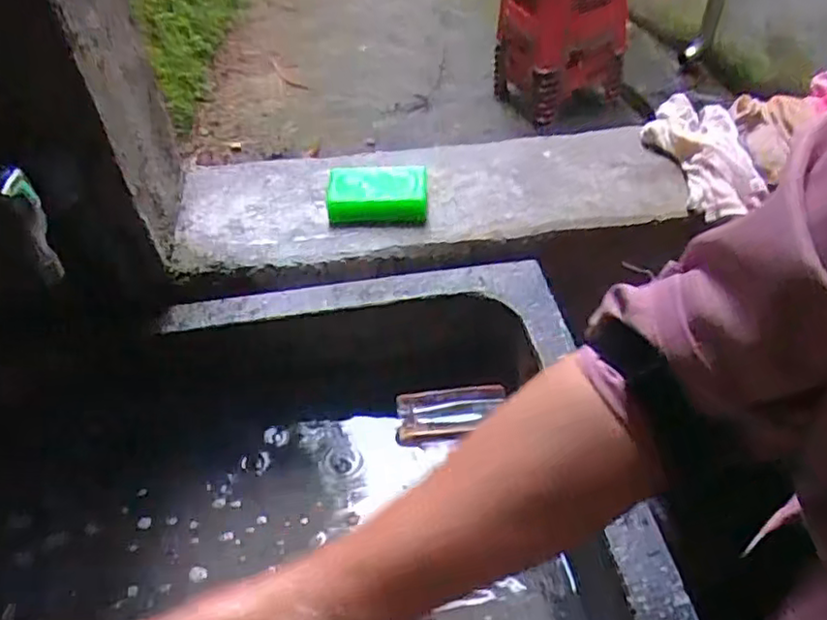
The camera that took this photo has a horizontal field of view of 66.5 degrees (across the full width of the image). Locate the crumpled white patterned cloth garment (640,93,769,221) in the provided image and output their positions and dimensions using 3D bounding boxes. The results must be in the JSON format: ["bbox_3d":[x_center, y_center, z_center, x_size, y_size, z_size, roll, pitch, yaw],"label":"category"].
[{"bbox_3d":[0.323,-0.180,0.713,0.089,0.043,0.198,0,45,4],"label":"crumpled white patterned cloth garment"}]

